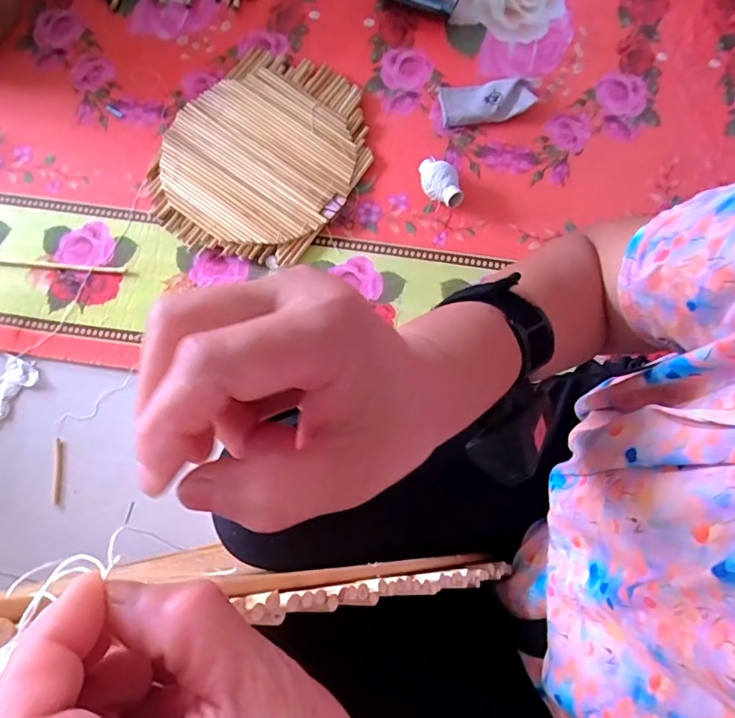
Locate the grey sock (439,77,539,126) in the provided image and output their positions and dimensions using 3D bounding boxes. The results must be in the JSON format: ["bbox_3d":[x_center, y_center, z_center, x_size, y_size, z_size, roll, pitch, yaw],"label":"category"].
[{"bbox_3d":[0.225,-0.478,0.923,0.175,0.032,0.078,-6,76,-3],"label":"grey sock"}]

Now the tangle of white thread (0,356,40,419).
[{"bbox_3d":[-0.592,0.060,0.802,0.058,0.014,0.138,39,78,8],"label":"tangle of white thread"}]

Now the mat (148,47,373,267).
[{"bbox_3d":[-0.189,-0.354,0.876,0.325,0.034,0.388,32,82,6],"label":"mat"}]

